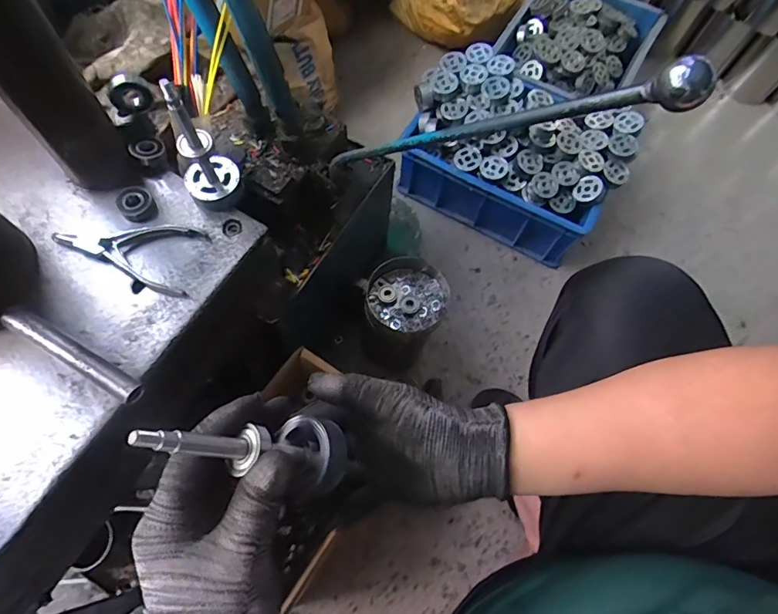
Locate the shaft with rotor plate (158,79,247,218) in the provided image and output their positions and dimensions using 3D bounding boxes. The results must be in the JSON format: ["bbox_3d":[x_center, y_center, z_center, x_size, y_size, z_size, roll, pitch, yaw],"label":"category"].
[{"bbox_3d":[-0.173,-0.143,0.433,0.051,0.131,0.043,-26,70,-14],"label":"shaft with rotor plate"}]

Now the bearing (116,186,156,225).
[{"bbox_3d":[-0.253,-0.103,0.474,0.032,0.017,0.033,-29,71,-14],"label":"bearing"}]

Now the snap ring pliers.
[{"bbox_3d":[-0.252,-0.055,0.451,0.138,0.014,0.068,10,66,1],"label":"snap ring pliers"}]

